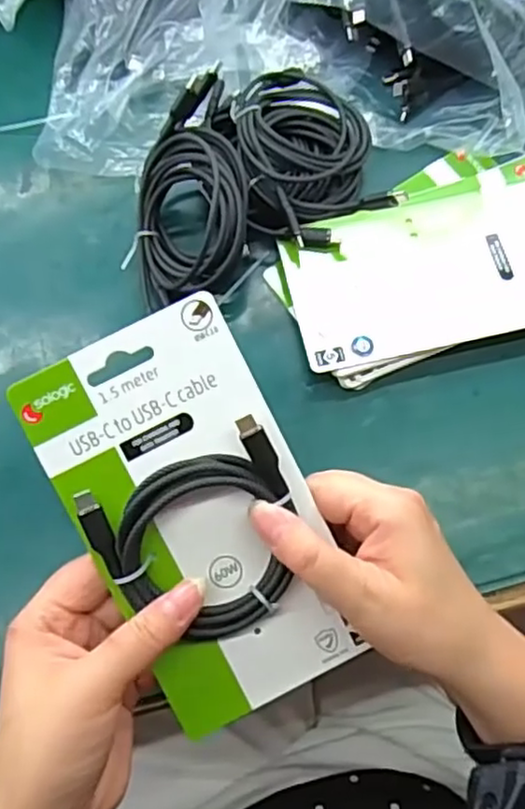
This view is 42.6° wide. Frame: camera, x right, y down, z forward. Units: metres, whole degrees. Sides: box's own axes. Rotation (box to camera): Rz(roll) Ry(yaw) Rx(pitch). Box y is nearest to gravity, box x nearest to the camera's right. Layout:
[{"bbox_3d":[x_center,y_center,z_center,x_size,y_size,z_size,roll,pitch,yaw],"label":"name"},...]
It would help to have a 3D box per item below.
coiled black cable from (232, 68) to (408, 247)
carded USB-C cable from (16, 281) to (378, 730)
[{"bbox_3d":[0.030,-0.162,0.430,0.091,0.034,0.133,-9,69,-3],"label":"coiled black cable"},{"bbox_3d":[-0.028,0.051,0.298,0.097,0.015,0.177,-26,95,0],"label":"carded USB-C cable"}]

